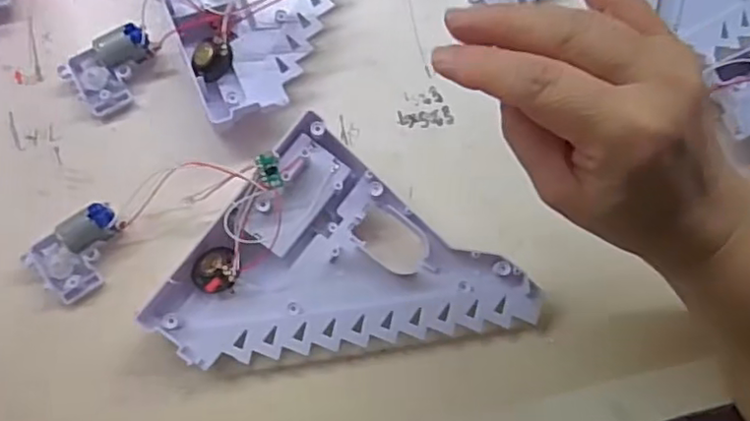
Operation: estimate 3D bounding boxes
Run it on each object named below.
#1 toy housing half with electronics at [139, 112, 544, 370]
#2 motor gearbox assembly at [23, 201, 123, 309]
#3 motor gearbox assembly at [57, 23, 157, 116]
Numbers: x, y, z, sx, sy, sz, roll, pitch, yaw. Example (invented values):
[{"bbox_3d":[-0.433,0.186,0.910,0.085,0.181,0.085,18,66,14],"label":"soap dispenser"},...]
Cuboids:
[{"bbox_3d":[-0.015,0.047,0.311,0.150,0.022,0.134,39,82,2],"label":"toy housing half with electronics"},{"bbox_3d":[-0.152,0.022,0.316,0.051,0.021,0.034,-35,86,-7],"label":"motor gearbox assembly"},{"bbox_3d":[-0.144,-0.076,0.337,0.050,0.021,0.033,-30,85,-7],"label":"motor gearbox assembly"}]

